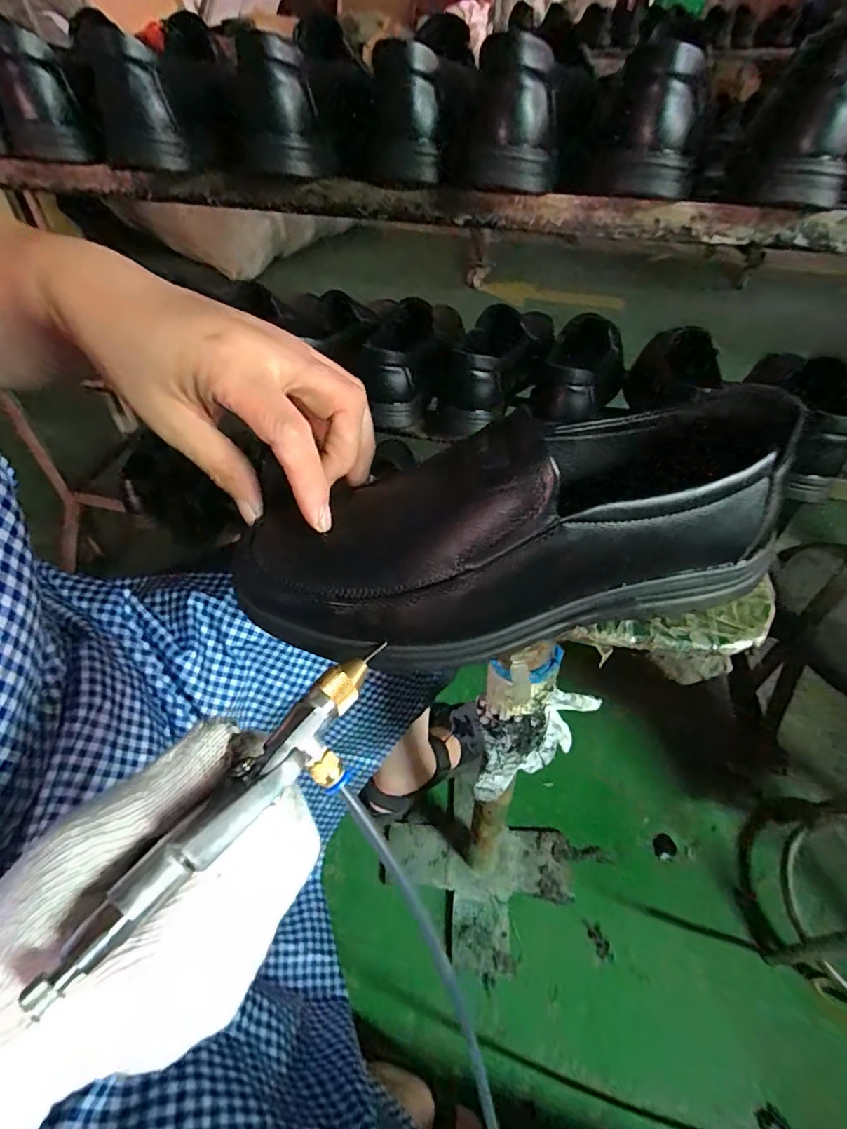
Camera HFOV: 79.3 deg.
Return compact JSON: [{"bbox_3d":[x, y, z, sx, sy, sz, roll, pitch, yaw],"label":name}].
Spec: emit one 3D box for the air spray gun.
[{"bbox_3d":[-0.058,0.077,0.170,0.025,0.043,0.129,28,46,24],"label":"air spray gun"}]

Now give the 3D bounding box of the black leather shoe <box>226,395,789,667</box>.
[{"bbox_3d":[0.038,-0.014,0.241,0.243,0.084,0.081,-12,47,3],"label":"black leather shoe"}]

